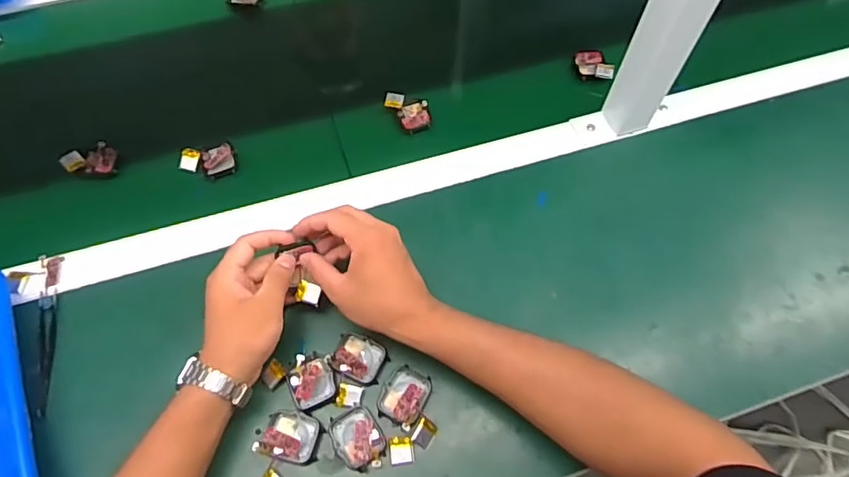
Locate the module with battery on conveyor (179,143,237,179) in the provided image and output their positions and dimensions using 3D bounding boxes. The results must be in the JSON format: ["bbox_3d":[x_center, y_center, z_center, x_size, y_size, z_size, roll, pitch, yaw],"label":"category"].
[{"bbox_3d":[-0.237,-0.082,0.580,0.059,0.014,0.037,-10,63,-6],"label":"module with battery on conveyor"}]

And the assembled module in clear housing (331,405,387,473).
[{"bbox_3d":[-0.055,0.167,0.443,0.036,0.011,0.050,-28,66,-15],"label":"assembled module in clear housing"}]

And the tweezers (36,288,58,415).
[{"bbox_3d":[-0.343,0.101,0.484,0.015,0.008,0.118,-15,63,-9],"label":"tweezers"}]

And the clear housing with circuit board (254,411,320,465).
[{"bbox_3d":[-0.112,0.164,0.443,0.046,0.012,0.041,15,63,7],"label":"clear housing with circuit board"}]

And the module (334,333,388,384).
[{"bbox_3d":[-0.058,0.105,0.473,0.043,0.017,0.037,19,63,9],"label":"module"}]

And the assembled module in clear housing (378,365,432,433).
[{"bbox_3d":[-0.017,0.136,0.459,0.038,0.010,0.049,23,64,11],"label":"assembled module in clear housing"}]

